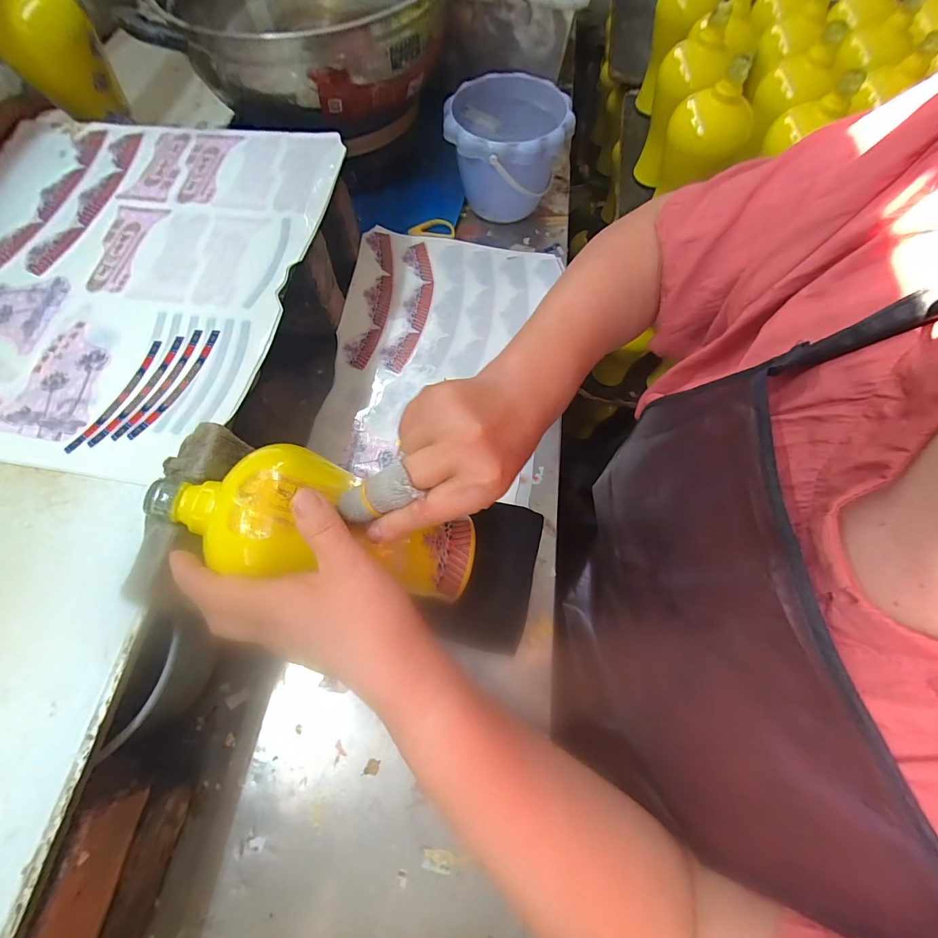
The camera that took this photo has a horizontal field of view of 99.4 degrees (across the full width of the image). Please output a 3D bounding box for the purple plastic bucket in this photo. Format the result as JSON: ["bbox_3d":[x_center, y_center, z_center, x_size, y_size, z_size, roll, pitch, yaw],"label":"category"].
[{"bbox_3d":[0.051,-0.417,0.535,0.149,0.115,0.153,-1,70,2],"label":"purple plastic bucket"}]

